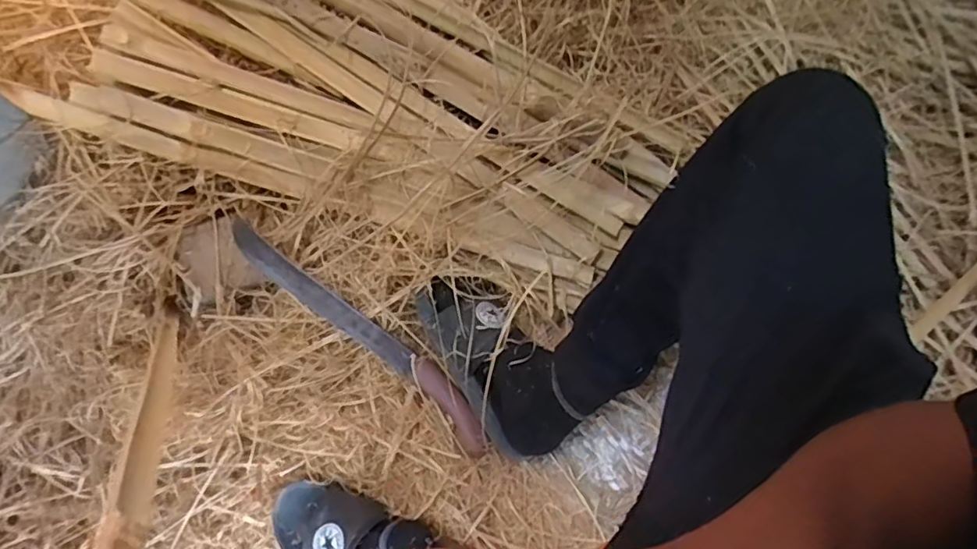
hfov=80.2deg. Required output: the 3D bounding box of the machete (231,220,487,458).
[{"bbox_3d":[-0.155,0.066,0.701,0.410,0.045,0.056,39,75,12],"label":"machete"}]

